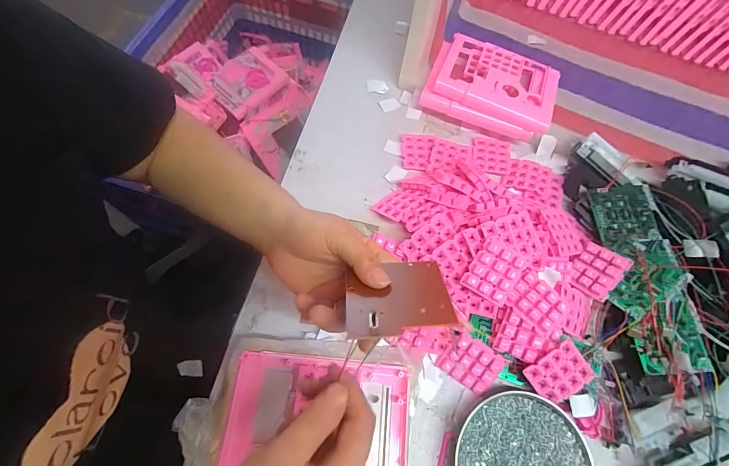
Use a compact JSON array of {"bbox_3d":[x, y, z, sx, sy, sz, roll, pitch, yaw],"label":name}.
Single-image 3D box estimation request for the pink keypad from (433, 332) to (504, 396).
[{"bbox_3d":[0.114,0.140,0.380,0.056,0.011,0.048,35,94,8],"label":"pink keypad"}]

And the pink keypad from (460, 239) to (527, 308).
[{"bbox_3d":[0.137,0.042,0.373,0.049,0.013,0.057,31,95,4],"label":"pink keypad"}]

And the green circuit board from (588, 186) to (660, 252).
[{"bbox_3d":[0.319,-0.020,0.430,0.066,0.011,0.084,0,67,-5],"label":"green circuit board"}]

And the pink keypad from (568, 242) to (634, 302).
[{"bbox_3d":[0.267,0.042,0.411,0.050,0.009,0.059,36,80,34],"label":"pink keypad"}]

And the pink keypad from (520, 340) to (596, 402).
[{"bbox_3d":[0.199,0.144,0.363,0.057,0.004,0.049,-38,91,1],"label":"pink keypad"}]

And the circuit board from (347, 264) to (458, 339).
[{"bbox_3d":[0.022,0.044,0.251,0.070,0.004,0.069,-4,33,-2],"label":"circuit board"}]

